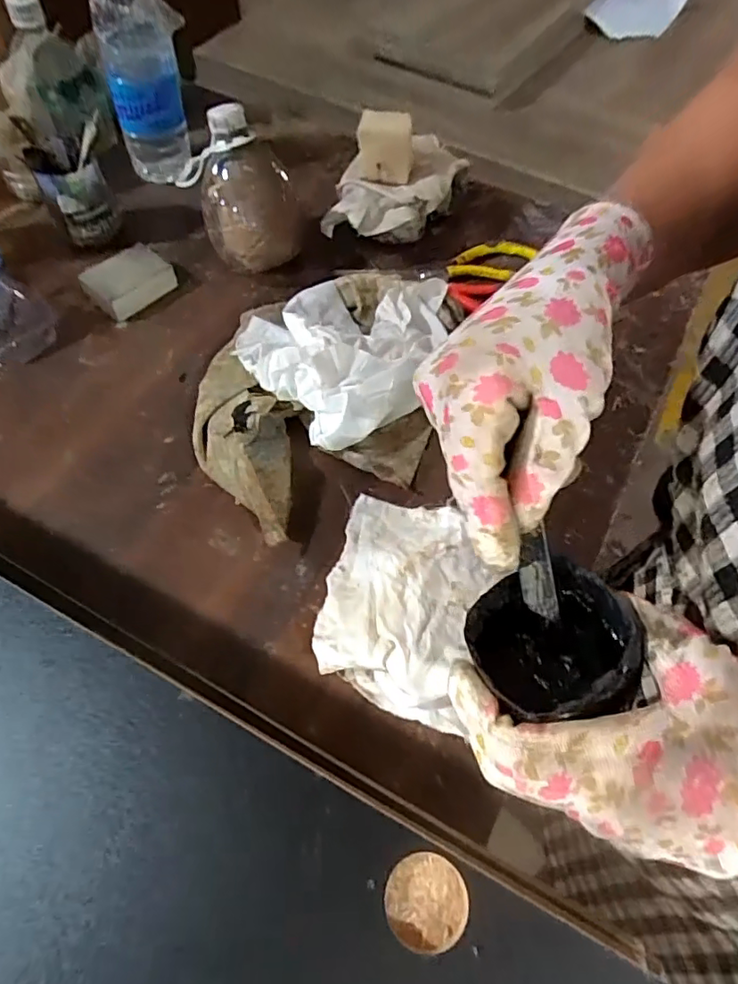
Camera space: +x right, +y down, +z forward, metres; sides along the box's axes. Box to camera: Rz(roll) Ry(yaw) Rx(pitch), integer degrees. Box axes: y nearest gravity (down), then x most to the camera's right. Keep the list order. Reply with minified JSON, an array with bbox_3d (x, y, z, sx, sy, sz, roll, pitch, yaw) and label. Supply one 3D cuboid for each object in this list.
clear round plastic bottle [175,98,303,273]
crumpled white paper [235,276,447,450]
[{"bbox_3d":[-0.113,-0.269,0.524,0.094,0.143,0.088,0,60,-1],"label":"clear round plastic bottle"},{"bbox_3d":[-0.014,-0.126,0.483,0.171,0.063,0.142,-37,67,-20],"label":"crumpled white paper"}]

